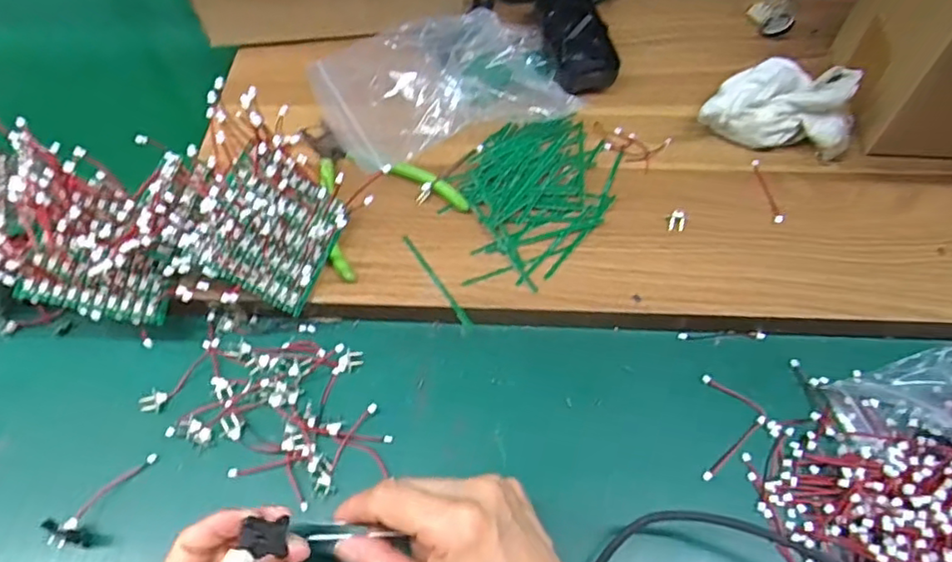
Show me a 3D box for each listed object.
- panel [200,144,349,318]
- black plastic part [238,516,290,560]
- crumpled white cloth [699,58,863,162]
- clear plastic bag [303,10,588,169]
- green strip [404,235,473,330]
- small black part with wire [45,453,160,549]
[{"bbox_3d":[-0.132,-0.034,0.407,0.081,0.013,0.083,35,72,-24],"label":"panel"},{"bbox_3d":[-0.105,0.127,0.310,0.021,0.004,0.018,9,42,-16],"label":"black plastic part"},{"bbox_3d":[0.229,-0.139,0.468,0.118,0.060,0.074,9,62,5],"label":"crumpled white cloth"},{"bbox_3d":[-0.029,-0.175,0.491,0.194,0.042,0.161,-23,61,-12],"label":"clear plastic bag"},{"bbox_3d":[-0.029,-0.002,0.428,0.007,0.004,0.079,-32,63,-17],"label":"green strip"},{"bbox_3d":[-0.226,0.133,0.376,0.022,0.019,0.068,36,66,21],"label":"small black part with wire"}]

